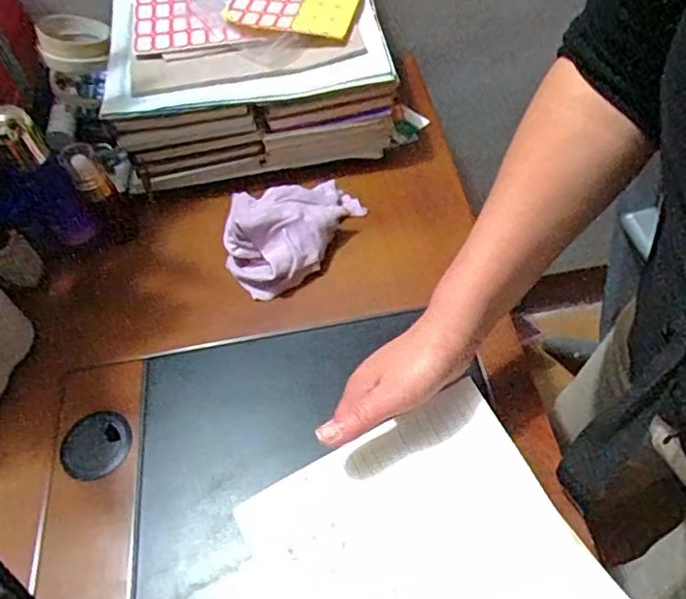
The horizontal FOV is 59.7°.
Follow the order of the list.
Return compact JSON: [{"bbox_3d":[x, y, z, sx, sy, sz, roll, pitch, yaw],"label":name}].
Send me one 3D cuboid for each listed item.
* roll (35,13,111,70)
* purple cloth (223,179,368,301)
[{"bbox_3d":[-0.309,-0.297,0.686,0.079,0.040,0.083,-14,54,-5],"label":"roll"},{"bbox_3d":[-0.049,-0.074,0.627,0.147,0.063,0.115,-13,54,-4],"label":"purple cloth"}]

